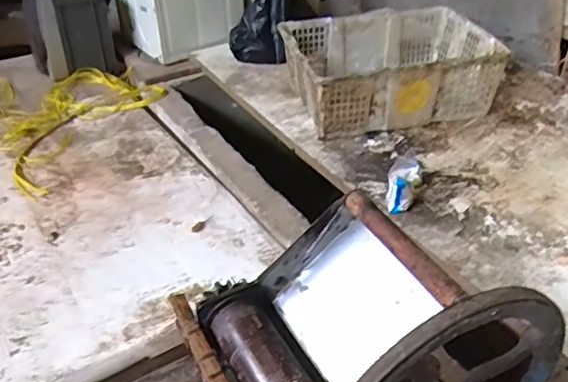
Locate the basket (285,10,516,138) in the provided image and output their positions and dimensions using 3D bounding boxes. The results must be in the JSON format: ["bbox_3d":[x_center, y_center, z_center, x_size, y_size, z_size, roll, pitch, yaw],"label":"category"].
[{"bbox_3d":[0.258,-0.299,1.385,0.467,0.182,0.345,-9,36,-10],"label":"basket"}]

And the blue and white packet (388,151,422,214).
[{"bbox_3d":[0.229,-0.011,1.073,0.060,0.065,0.137,6,36,14],"label":"blue and white packet"}]

